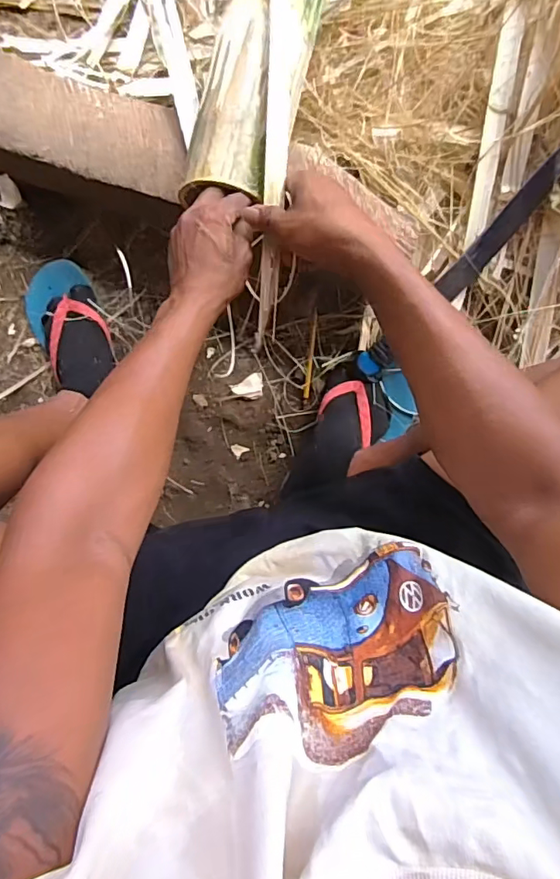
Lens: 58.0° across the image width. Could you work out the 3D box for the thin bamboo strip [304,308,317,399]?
[{"bbox_3d":[0.044,-0.119,0.715,0.009,0.009,0.126,6,107,3],"label":"thin bamboo strip"}]

